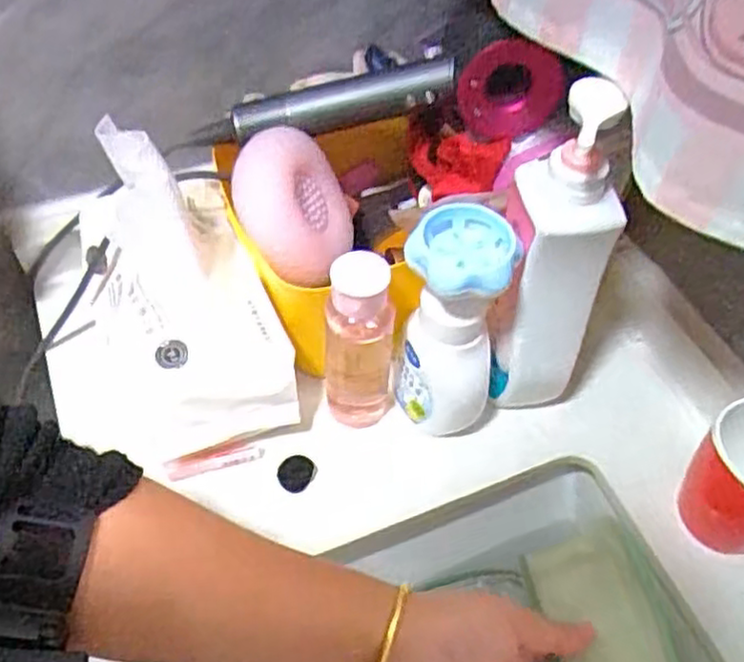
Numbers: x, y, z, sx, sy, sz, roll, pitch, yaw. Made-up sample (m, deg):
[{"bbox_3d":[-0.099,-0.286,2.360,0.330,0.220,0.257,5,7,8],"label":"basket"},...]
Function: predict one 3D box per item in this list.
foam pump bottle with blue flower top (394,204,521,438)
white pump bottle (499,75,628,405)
[{"bbox_3d":[0.056,-0.003,0.529,0.066,0.175,0.069,10,53,6],"label":"foam pump bottle with blue flower top"},{"bbox_3d":[0.122,-0.041,0.501,0.061,0.250,0.055,-2,53,-3],"label":"white pump bottle"}]

